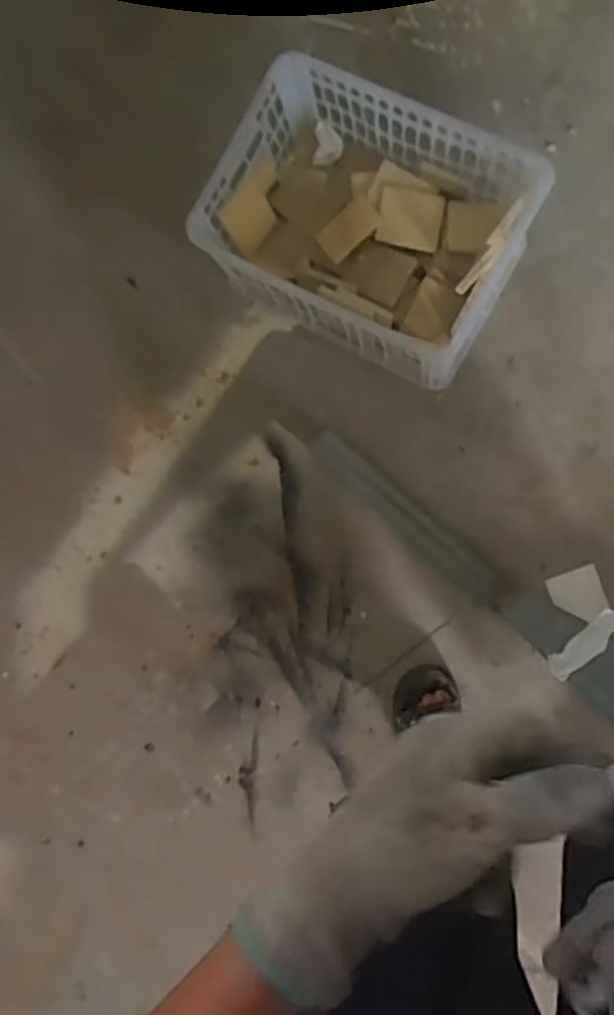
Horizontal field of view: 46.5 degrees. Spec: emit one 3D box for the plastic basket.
[{"bbox_3d":[0.093,-0.415,1.073,0.431,0.180,0.309,29,94,6],"label":"plastic basket"}]

